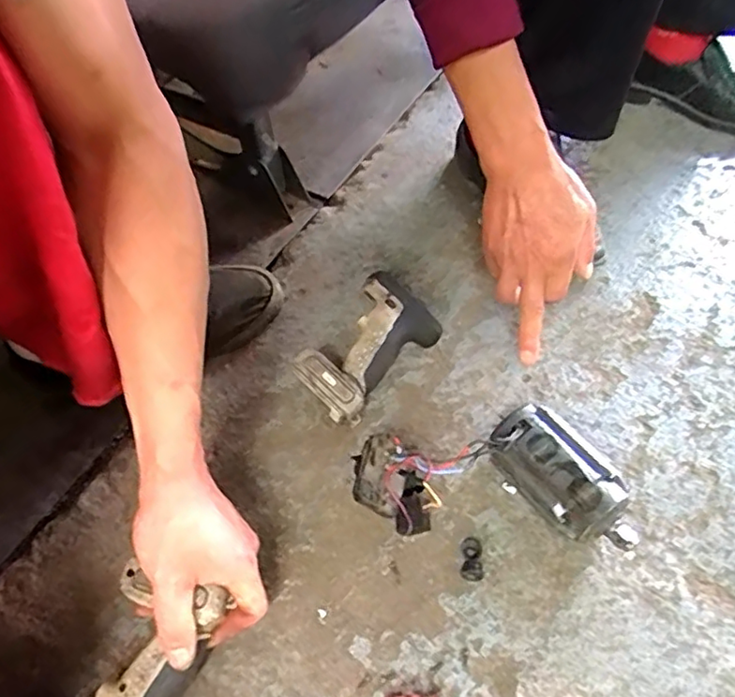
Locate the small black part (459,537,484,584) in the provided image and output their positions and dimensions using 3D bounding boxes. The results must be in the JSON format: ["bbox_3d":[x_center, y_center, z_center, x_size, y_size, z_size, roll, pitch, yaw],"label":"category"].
[{"bbox_3d":[0.087,0.175,0.509,0.019,0.008,0.037,4,53,7],"label":"small black part"}]

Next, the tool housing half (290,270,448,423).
[{"bbox_3d":[0.000,-0.002,0.615,0.086,0.055,0.164,30,60,24],"label":"tool housing half"}]

